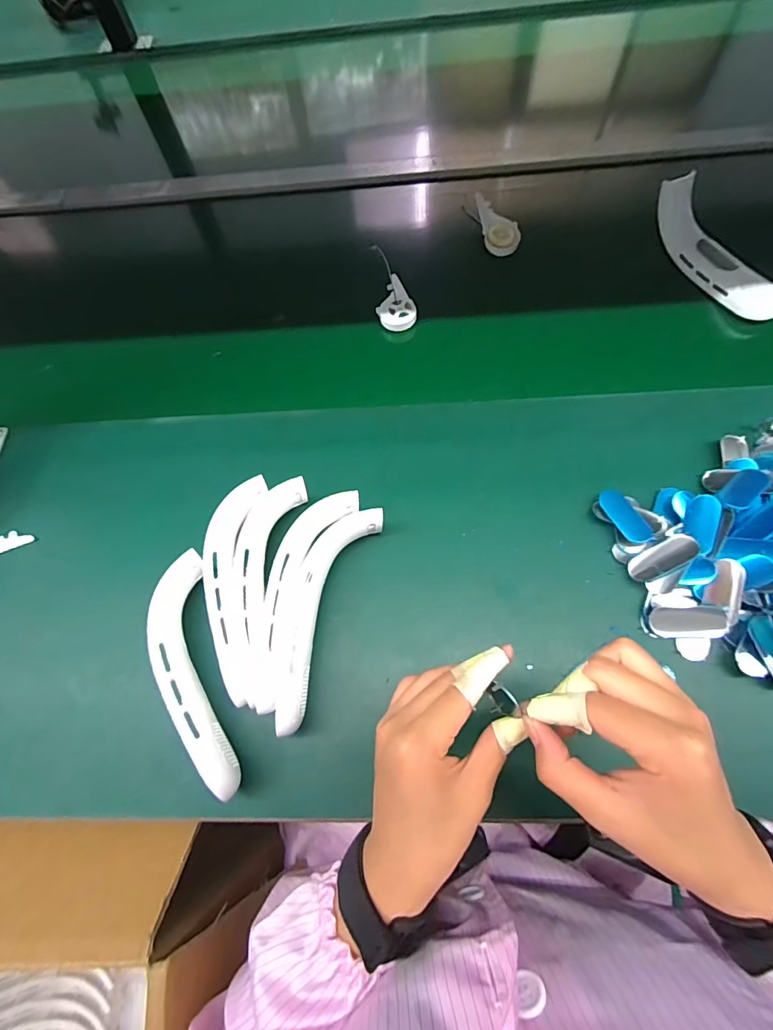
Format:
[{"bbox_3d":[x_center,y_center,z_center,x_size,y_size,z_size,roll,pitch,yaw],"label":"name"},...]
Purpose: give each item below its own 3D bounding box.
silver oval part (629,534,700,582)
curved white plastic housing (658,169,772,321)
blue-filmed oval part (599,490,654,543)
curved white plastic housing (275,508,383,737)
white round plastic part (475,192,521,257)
[{"bbox_3d":[0.246,0.039,0.392,0.058,0.010,0.024,-35,69,13],"label":"silver oval part"},{"bbox_3d":[0.389,-0.309,0.524,0.041,0.068,0.193,-28,68,-5],"label":"curved white plastic housing"},{"bbox_3d":[0.224,0.000,0.414,0.026,0.005,0.056,-26,68,-5],"label":"blue-filmed oval part"},{"bbox_3d":[-0.061,0.082,0.393,0.052,0.039,0.202,19,73,10],"label":"curved white plastic housing"},{"bbox_3d":[0.146,-0.387,0.586,0.041,0.025,0.092,-16,68,-1],"label":"white round plastic part"}]

